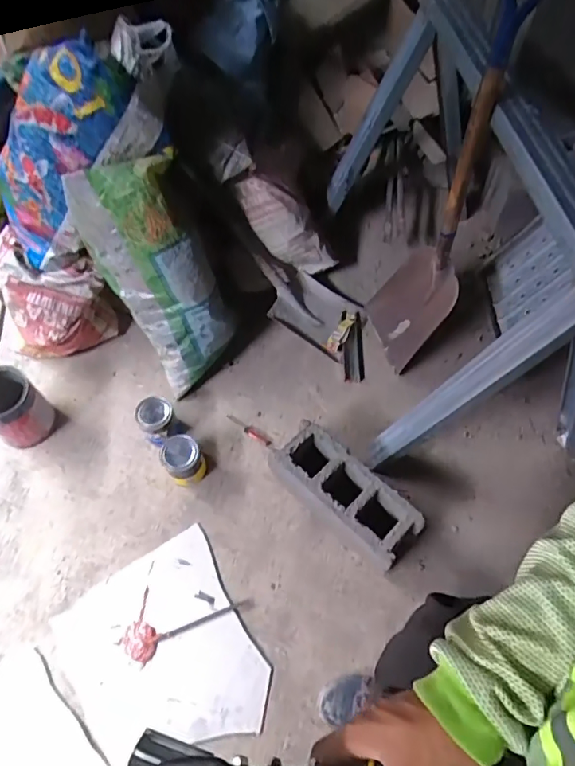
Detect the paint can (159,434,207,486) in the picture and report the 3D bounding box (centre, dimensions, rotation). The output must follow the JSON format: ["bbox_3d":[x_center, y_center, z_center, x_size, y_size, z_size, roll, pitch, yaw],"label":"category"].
[{"bbox_3d":[-0.288,0.214,1.368,0.106,0.137,0.100,0,60,0],"label":"paint can"}]

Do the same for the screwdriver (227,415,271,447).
[{"bbox_3d":[-0.117,0.141,1.471,0.152,0.016,0.029,30,64,16],"label":"screwdriver"}]

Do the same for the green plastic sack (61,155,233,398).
[{"bbox_3d":[-0.349,-0.290,1.401,0.293,0.642,0.141,-27,32,-15],"label":"green plastic sack"}]

